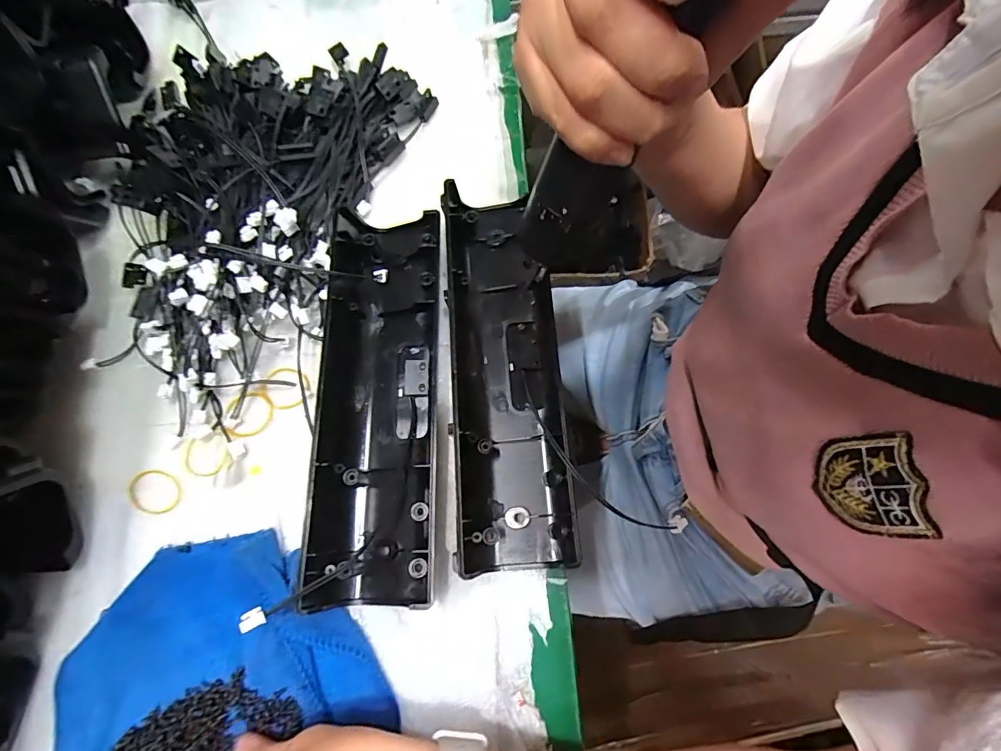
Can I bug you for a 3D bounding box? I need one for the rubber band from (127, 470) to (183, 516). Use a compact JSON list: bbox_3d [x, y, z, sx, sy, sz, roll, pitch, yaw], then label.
[{"bbox_3d":[-0.214,0.071,0.285,0.035,0.004,0.026,28,65,11],"label":"rubber band"}]

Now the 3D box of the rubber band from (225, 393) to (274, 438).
[{"bbox_3d":[-0.163,0.025,0.301,0.030,0.005,0.029,1,77,-4],"label":"rubber band"}]

